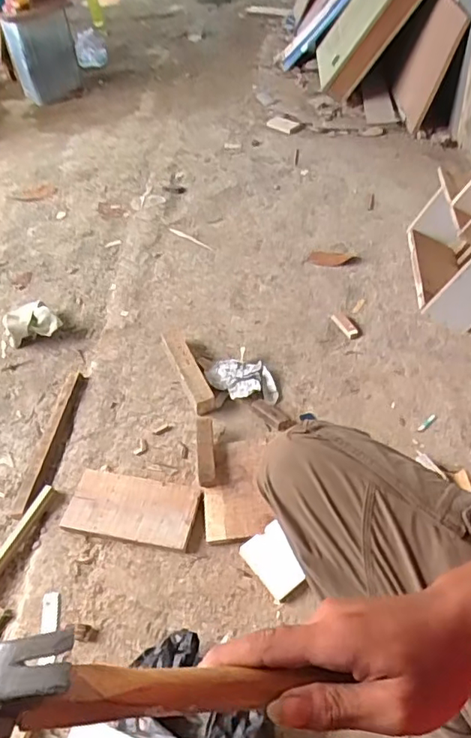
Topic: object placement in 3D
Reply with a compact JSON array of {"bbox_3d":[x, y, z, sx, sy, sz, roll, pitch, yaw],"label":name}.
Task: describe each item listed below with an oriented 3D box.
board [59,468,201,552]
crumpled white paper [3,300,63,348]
[{"bbox_3d":[-0.184,0.249,0.971,0.230,0.025,0.119,7,47,13],"label":"board"},{"bbox_3d":[-0.495,-0.111,1.336,0.134,0.070,0.098,-17,46,-8],"label":"crumpled white paper"}]

